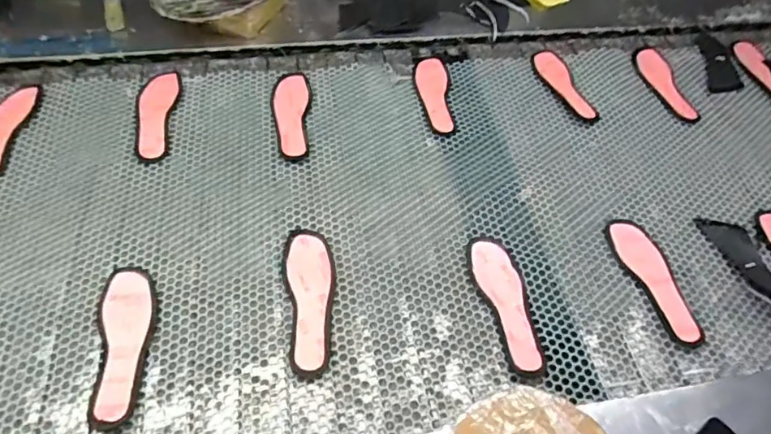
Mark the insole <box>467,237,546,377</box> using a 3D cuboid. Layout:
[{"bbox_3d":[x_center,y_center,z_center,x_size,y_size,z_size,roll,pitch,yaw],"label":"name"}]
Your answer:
[{"bbox_3d":[0.202,0.137,0.830,0.077,0.021,0.232,-12,58,-12],"label":"insole"}]

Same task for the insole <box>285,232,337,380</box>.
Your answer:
[{"bbox_3d":[-0.119,0.127,0.810,0.075,0.026,0.238,-3,56,-6],"label":"insole"}]

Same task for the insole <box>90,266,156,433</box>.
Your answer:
[{"bbox_3d":[-0.385,0.181,0.756,0.079,0.027,0.240,-10,57,-10],"label":"insole"}]

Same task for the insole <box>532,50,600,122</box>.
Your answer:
[{"bbox_3d":[0.395,-0.298,1.143,0.071,0.011,0.234,-9,57,-10],"label":"insole"}]

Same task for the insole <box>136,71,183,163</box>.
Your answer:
[{"bbox_3d":[-0.462,-0.212,1.029,0.074,0.012,0.239,-2,56,-5],"label":"insole"}]

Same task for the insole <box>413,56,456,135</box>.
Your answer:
[{"bbox_3d":[0.105,-0.269,1.109,0.076,0.011,0.223,0,56,-4],"label":"insole"}]

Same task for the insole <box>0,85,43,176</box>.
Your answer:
[{"bbox_3d":[-0.739,-0.171,0.993,0.081,0.005,0.247,-3,56,-6],"label":"insole"}]

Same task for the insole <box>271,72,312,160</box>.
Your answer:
[{"bbox_3d":[-0.193,-0.217,1.050,0.078,0.013,0.241,-3,56,-6],"label":"insole"}]

